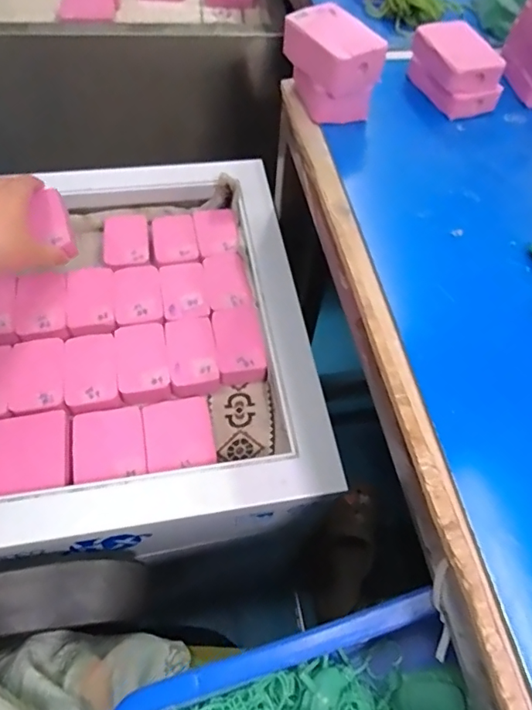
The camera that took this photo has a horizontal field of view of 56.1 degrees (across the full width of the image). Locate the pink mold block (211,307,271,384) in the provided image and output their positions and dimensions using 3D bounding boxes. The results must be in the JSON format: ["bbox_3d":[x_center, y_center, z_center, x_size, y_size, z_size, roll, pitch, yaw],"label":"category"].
[{"bbox_3d":[-0.026,-0.012,0.492,0.047,0.026,0.077,-7,61,-9],"label":"pink mold block"}]

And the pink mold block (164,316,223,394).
[{"bbox_3d":[-0.072,-0.001,0.483,0.047,0.026,0.072,-10,61,-10],"label":"pink mold block"}]

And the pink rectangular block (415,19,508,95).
[{"bbox_3d":[0.151,-0.233,0.403,0.044,0.045,0.069,-15,62,-13],"label":"pink rectangular block"}]

